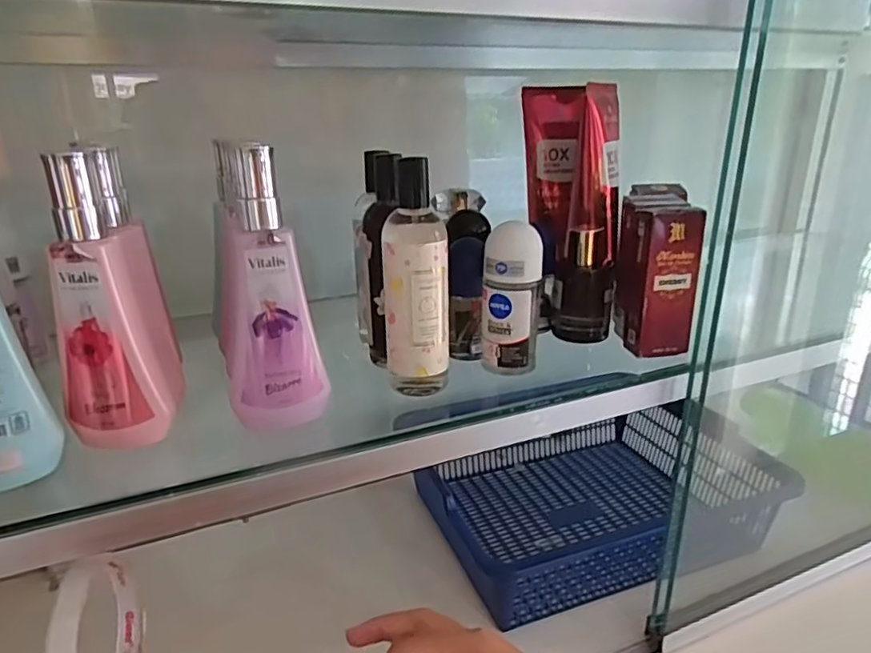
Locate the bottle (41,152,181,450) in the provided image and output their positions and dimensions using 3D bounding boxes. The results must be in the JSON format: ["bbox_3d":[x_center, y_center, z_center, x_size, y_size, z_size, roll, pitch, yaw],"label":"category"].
[{"bbox_3d":[-0.177,-0.011,0.317,0.051,0.149,0.036,-7,23,-18],"label":"bottle"}]

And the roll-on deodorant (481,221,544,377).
[{"bbox_3d":[0.052,-0.017,0.412,0.038,0.100,0.032,3,22,6],"label":"roll-on deodorant"}]

